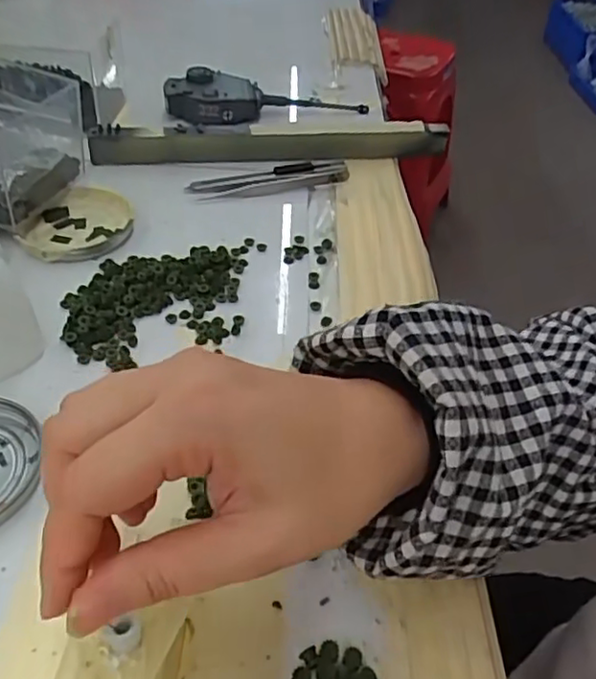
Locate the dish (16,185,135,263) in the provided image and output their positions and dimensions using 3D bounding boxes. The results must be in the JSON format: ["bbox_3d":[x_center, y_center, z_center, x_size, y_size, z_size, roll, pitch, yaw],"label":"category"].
[{"bbox_3d":[-0.156,-0.080,0.444,0.075,0.016,0.077,3,43,-3],"label":"dish"}]

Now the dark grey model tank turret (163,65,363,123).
[{"bbox_3d":[-0.026,-0.223,0.584,0.187,0.031,0.046,-3,44,-7],"label":"dark grey model tank turret"}]

